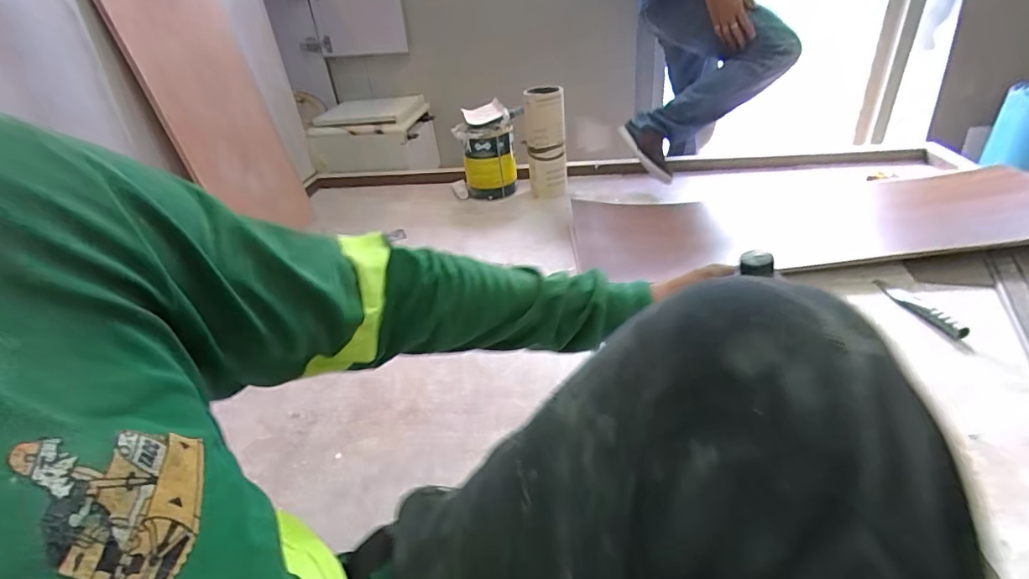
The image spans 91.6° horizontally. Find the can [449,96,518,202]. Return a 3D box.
[{"bbox_3d":[-0.087,-0.417,1.533,0.157,0.267,0.150,-4,32,3],"label":"can"}]

